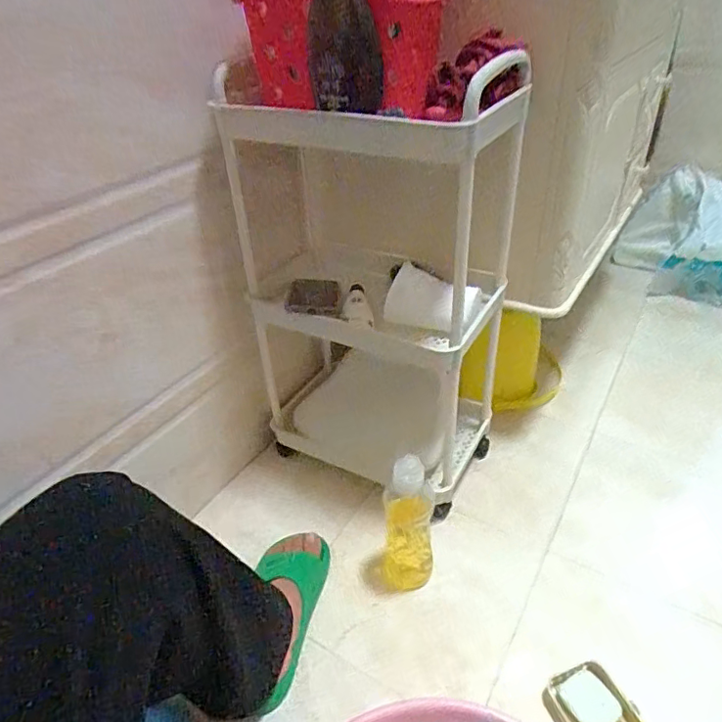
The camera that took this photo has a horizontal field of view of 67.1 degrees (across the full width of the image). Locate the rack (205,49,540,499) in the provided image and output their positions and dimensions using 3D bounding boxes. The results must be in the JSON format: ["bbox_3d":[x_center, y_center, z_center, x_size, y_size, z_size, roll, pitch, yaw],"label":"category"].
[{"bbox_3d":[0.003,-0.108,0.874,0.410,0.607,0.253,16,40,27],"label":"rack"}]

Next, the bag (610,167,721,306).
[{"bbox_3d":[0.896,-0.318,1.424,0.413,0.275,0.174,18,41,29],"label":"bag"}]

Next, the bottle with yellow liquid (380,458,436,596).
[{"bbox_3d":[0.065,0.234,0.774,0.075,0.240,0.058,0,37,5],"label":"bottle with yellow liquid"}]

